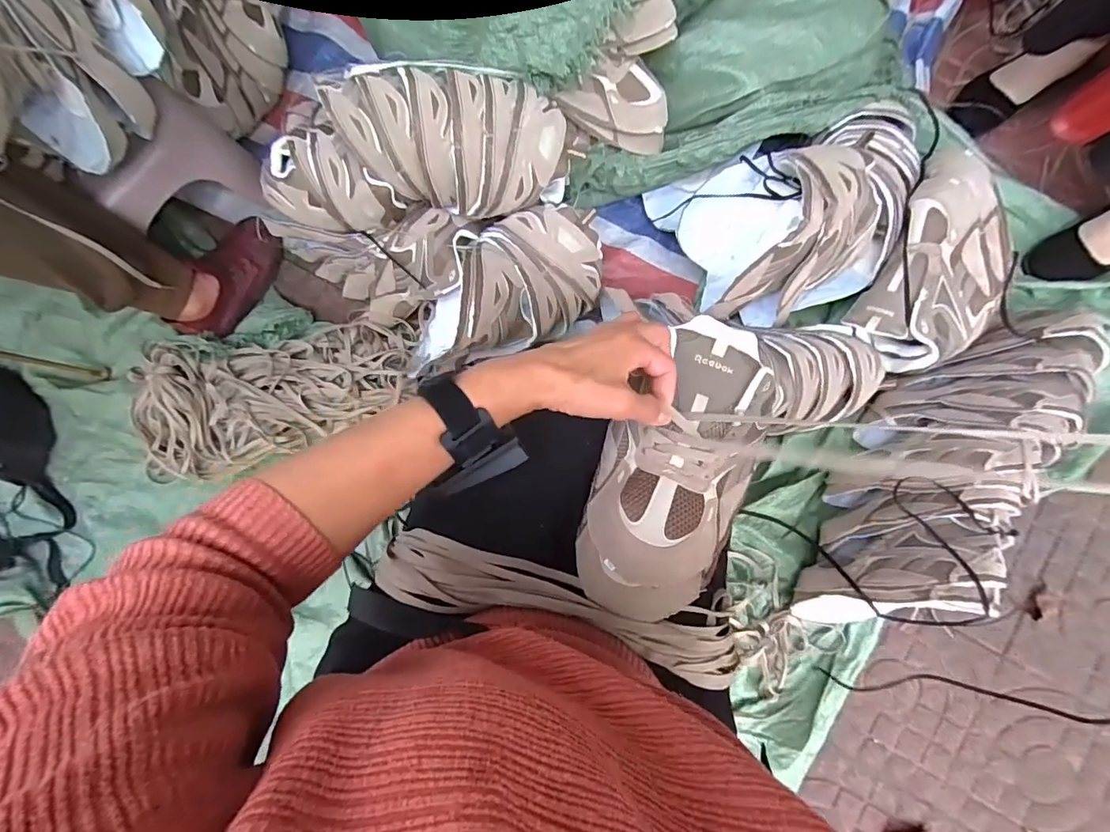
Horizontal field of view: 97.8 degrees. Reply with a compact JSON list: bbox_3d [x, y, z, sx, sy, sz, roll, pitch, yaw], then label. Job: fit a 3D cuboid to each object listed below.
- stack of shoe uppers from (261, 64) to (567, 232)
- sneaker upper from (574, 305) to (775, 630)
[{"bbox_3d":[-0.189,-0.346,0.637,0.405,0.134,0.146,-2,82,0],"label":"stack of shoe uppers"},{"bbox_3d":[0.111,0.039,0.412,0.132,0.068,0.264,27,80,3],"label":"sneaker upper"}]

